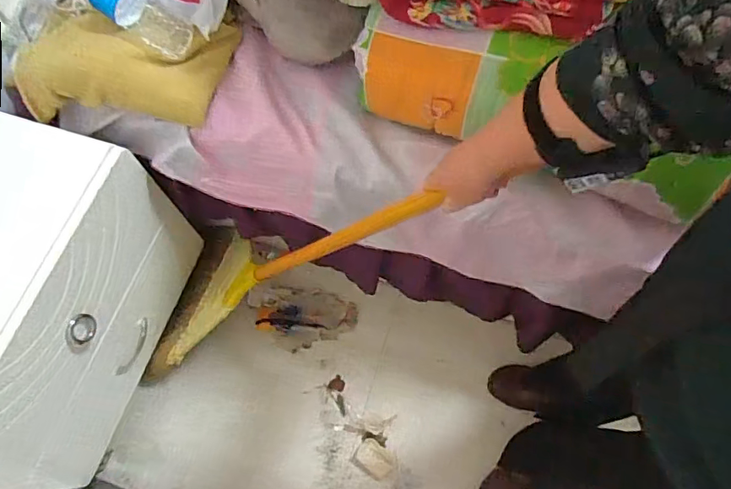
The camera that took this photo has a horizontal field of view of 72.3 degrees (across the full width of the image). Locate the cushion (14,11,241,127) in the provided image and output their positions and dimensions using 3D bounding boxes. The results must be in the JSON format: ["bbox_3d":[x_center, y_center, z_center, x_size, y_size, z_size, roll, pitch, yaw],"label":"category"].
[{"bbox_3d":[-0.363,-0.272,0.745,0.325,0.079,0.156,5,69,4],"label":"cushion"}]

